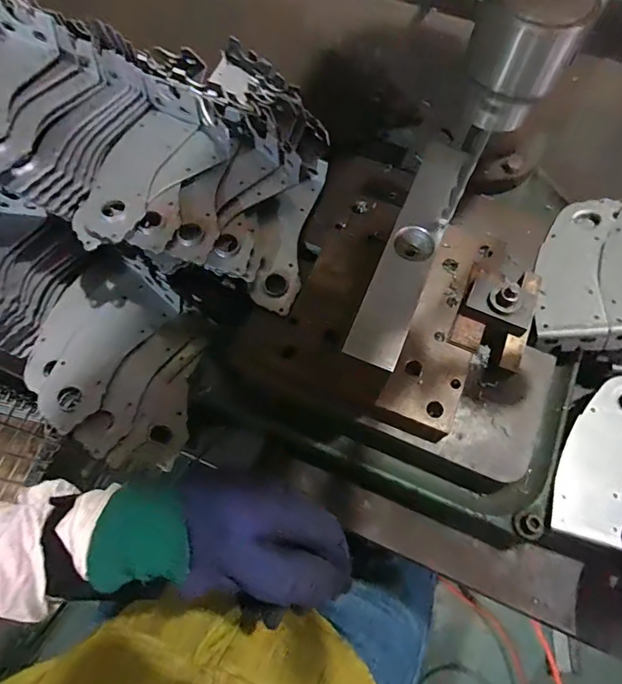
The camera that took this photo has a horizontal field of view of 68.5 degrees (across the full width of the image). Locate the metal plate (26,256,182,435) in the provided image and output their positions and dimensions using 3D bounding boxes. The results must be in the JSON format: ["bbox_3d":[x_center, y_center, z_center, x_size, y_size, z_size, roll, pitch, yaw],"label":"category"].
[{"bbox_3d":[-0.230,-0.011,0.477,0.111,0.035,0.179,29,72,11],"label":"metal plate"}]

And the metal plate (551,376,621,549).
[{"bbox_3d":[0.287,0.107,0.444,0.069,0.010,0.172,25,70,15],"label":"metal plate"}]

